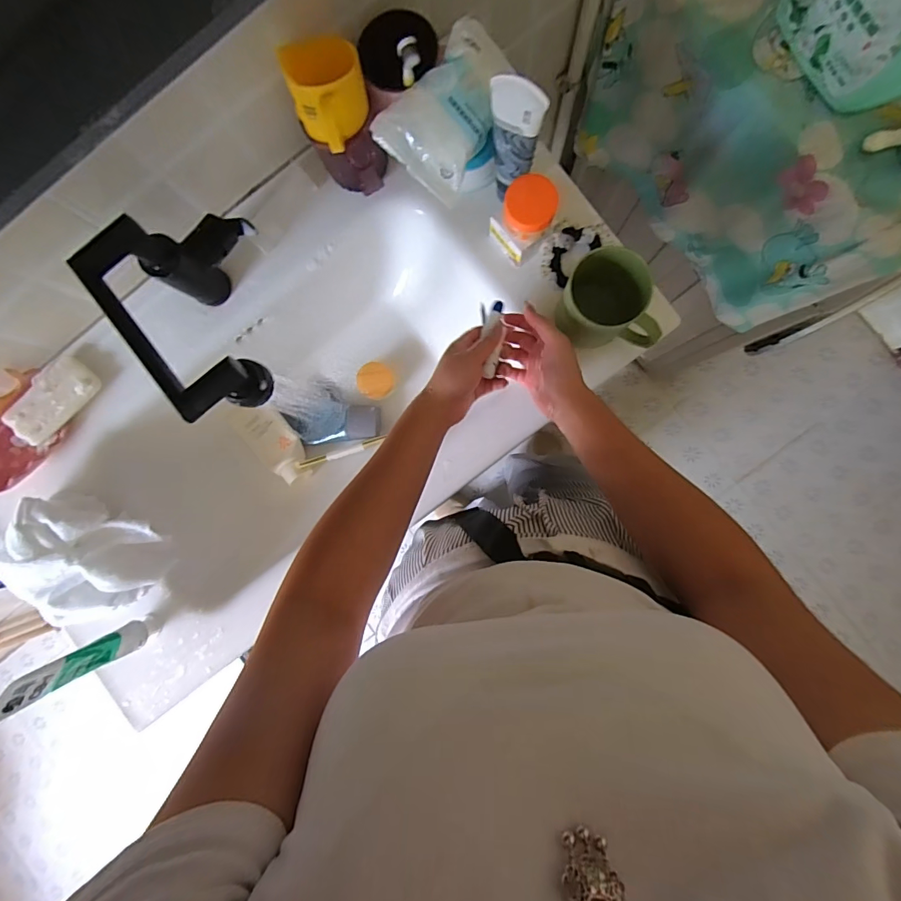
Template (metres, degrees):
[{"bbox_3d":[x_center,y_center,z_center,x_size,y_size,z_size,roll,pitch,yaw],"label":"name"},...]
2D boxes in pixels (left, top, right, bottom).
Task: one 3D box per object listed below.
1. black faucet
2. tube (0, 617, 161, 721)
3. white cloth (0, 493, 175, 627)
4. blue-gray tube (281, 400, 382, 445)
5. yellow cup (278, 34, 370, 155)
[{"bbox_3d":[-0.244,-0.152,0.490,0.148,0.165,0.226,-37,87,3],"label":"black faucet"},{"bbox_3d":[-0.410,0.234,0.498,0.024,0.185,0.048,26,92,8],"label":"tube"},{"bbox_3d":[-0.484,0.150,0.576,0.189,0.071,0.163,21,91,4],"label":"white cloth"},{"bbox_3d":[-0.180,-0.046,0.688,0.145,0.031,0.063,-7,89,5],"label":"blue-gray tube"},{"bbox_3d":[-0.120,-0.355,0.448,0.074,0.062,0.079,0,90,5],"label":"yellow cup"}]

